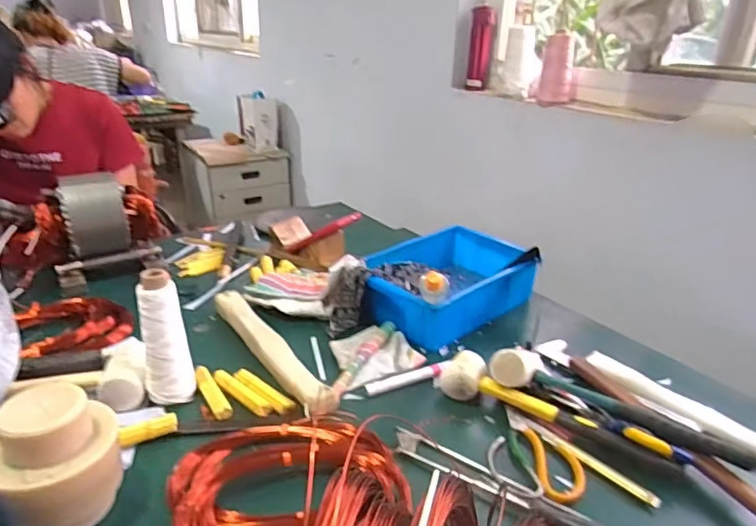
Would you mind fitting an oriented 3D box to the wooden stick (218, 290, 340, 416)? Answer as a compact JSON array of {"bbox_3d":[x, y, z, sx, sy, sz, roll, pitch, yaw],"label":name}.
[{"bbox_3d":[-0.163,0.120,0.768,0.045,0.038,0.350,-15,29,-32],"label":"wooden stick"}]

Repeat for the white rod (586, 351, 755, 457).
[{"bbox_3d":[0.393,0.189,0.648,0.041,0.023,0.299,-17,30,-35],"label":"white rod"}]

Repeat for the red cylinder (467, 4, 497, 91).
[{"bbox_3d":[0.299,-0.618,1.544,0.069,0.231,0.067,6,25,10],"label":"red cylinder"}]

